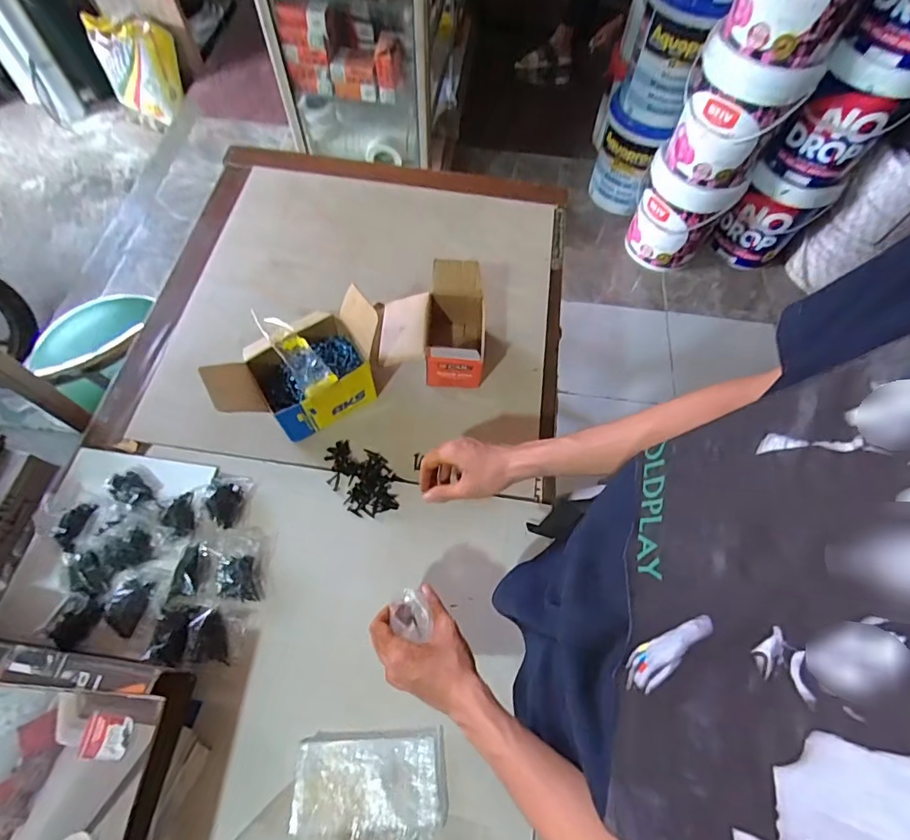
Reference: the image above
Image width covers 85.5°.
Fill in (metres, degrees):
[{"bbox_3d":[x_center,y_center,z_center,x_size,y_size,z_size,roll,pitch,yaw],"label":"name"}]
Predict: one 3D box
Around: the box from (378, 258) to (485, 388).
[{"bbox_3d":[-0.032,-0.143,0.753,0.153,0.113,0.167,2,64,-2],"label":"box"}]

